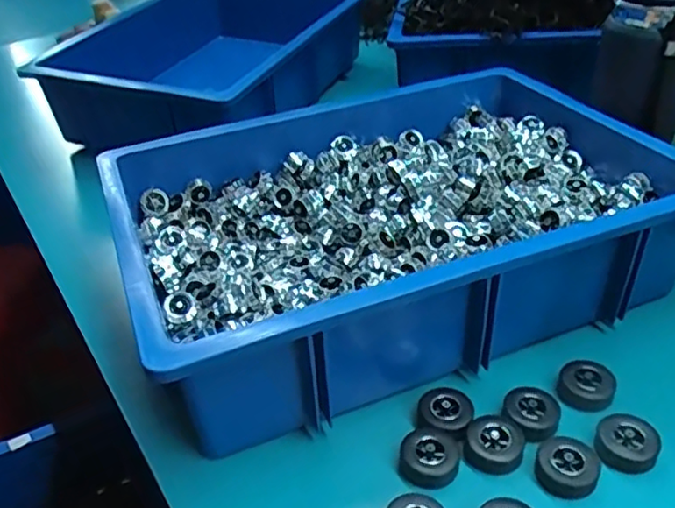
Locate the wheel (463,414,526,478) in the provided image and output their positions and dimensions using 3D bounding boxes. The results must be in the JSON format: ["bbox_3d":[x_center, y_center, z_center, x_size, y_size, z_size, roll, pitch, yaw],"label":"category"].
[{"bbox_3d":[0.101,0.124,0.406,0.037,0.024,0.031,8,39,19],"label":"wheel"}]

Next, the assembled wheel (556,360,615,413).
[{"bbox_3d":[0.175,0.093,0.441,0.037,0.016,0.033,11,40,23],"label":"assembled wheel"}]

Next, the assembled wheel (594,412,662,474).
[{"bbox_3d":[0.185,0.121,0.401,0.036,0.012,0.037,-4,36,3],"label":"assembled wheel"}]

